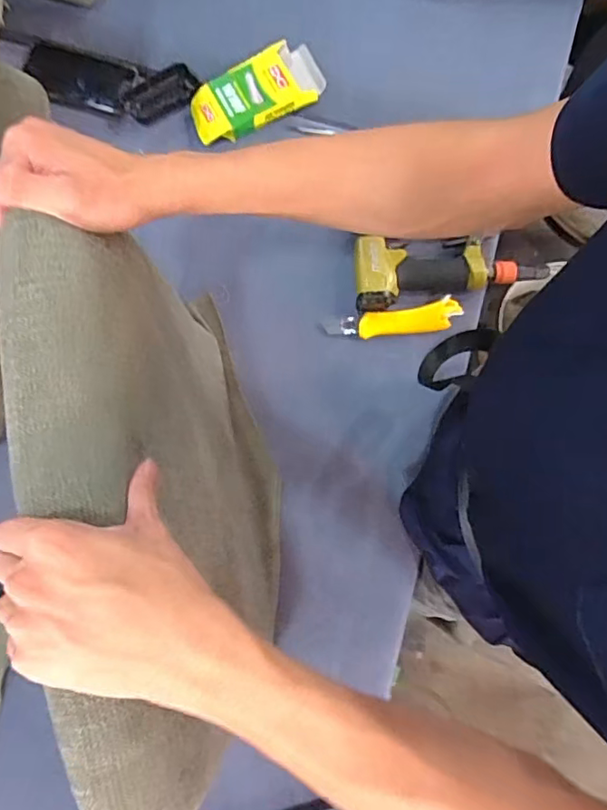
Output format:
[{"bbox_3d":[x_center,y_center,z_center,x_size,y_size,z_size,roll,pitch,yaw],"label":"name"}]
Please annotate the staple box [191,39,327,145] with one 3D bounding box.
[{"bbox_3d":[-0.066,-0.434,0.774,0.188,0.032,0.090,-29,81,-6],"label":"staple box"}]

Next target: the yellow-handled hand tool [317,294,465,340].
[{"bbox_3d":[0.116,-0.109,0.734,0.180,0.022,0.037,-10,80,-2],"label":"yellow-handled hand tool"}]

